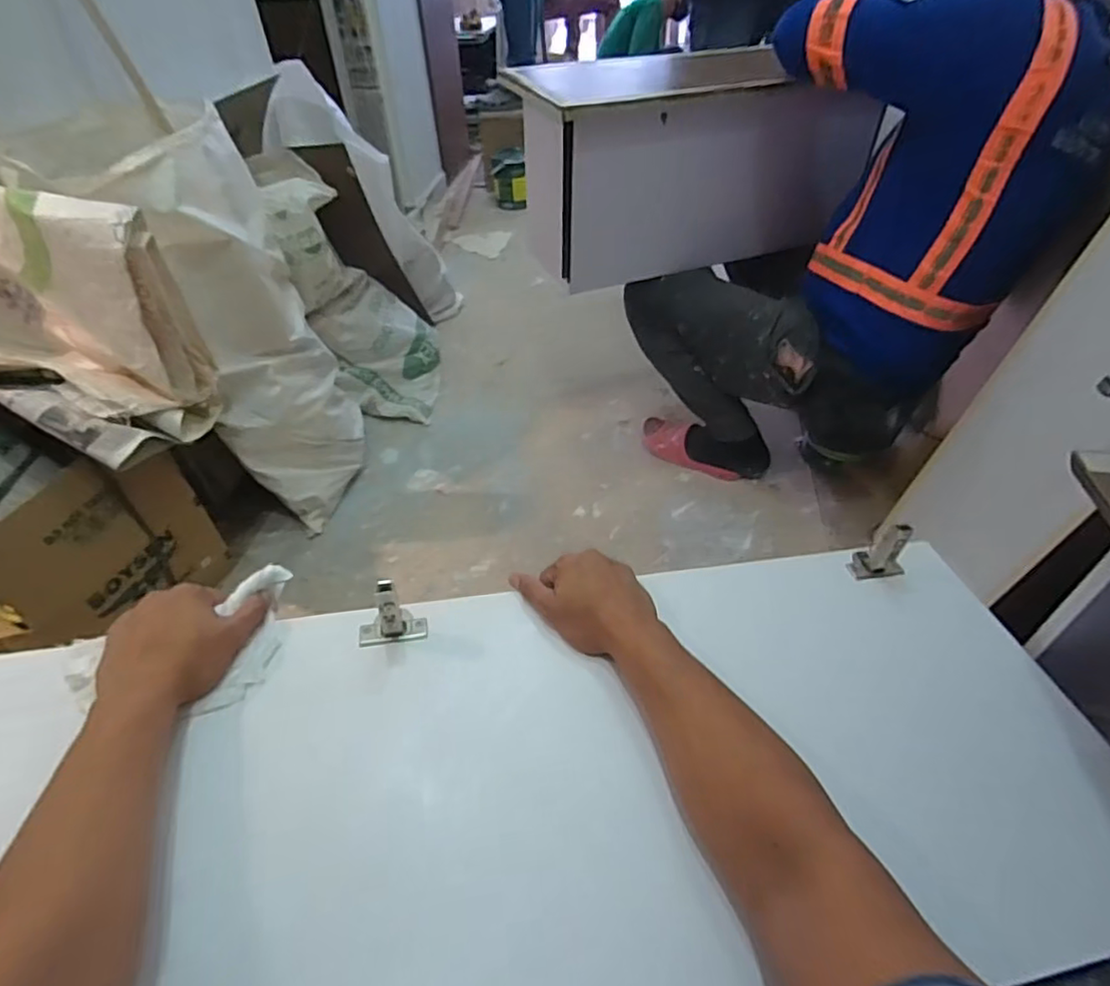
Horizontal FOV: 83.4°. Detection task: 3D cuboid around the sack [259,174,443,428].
[{"bbox_3d":[-0.461,-0.478,1.568,0.239,0.571,0.329,5,45,7],"label":"sack"}]

